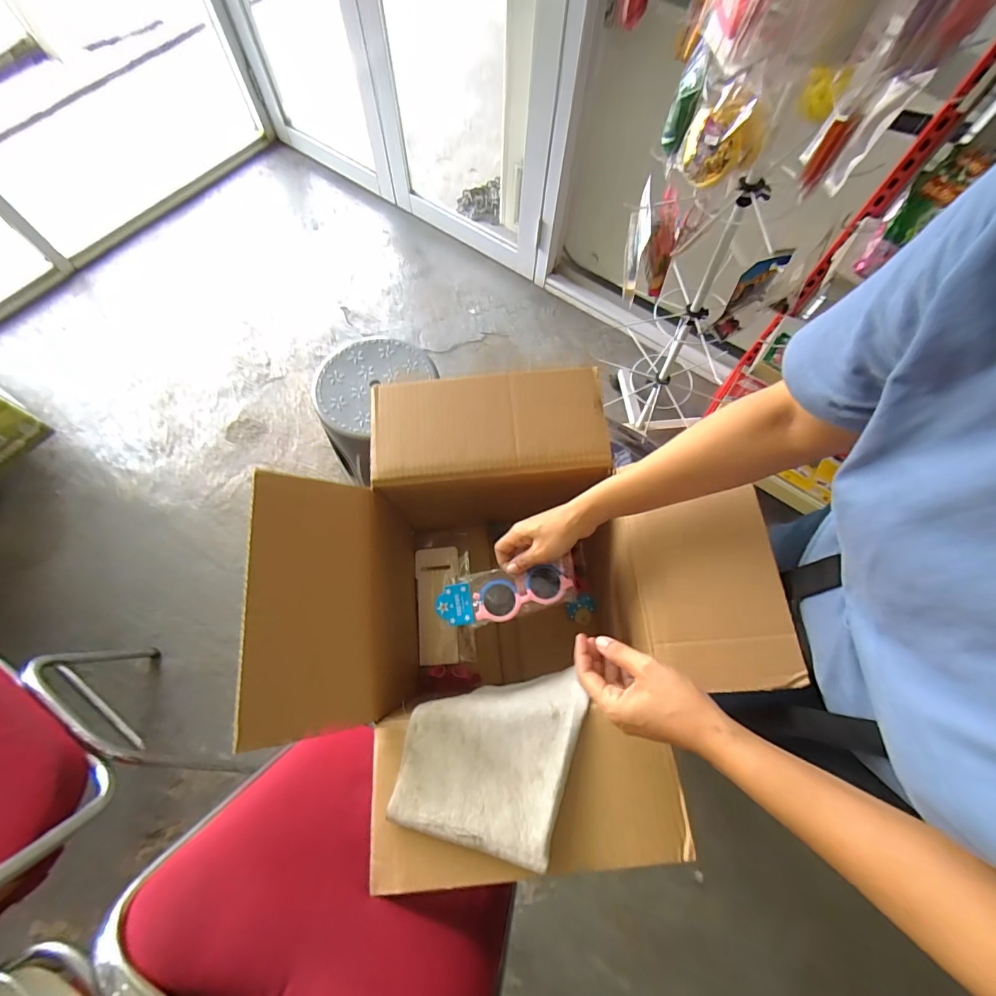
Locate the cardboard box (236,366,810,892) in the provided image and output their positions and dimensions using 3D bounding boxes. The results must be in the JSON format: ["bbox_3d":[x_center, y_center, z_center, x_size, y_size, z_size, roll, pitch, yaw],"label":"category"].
[{"bbox_3d":[0.019,0.135,0.604,0.532,0.349,0.543,-5,69,-3],"label":"cardboard box"}]

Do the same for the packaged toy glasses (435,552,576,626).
[{"bbox_3d":[0.012,0.120,0.546,0.173,0.023,0.059,-10,69,-8],"label":"packaged toy glasses"}]

